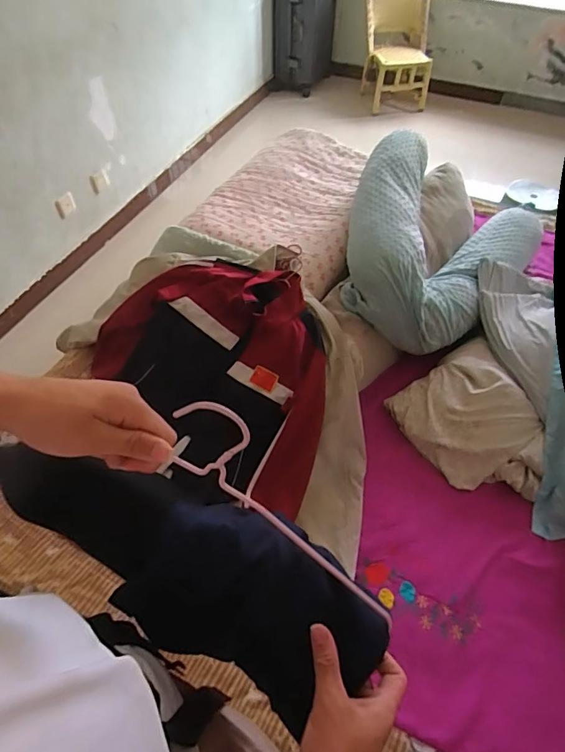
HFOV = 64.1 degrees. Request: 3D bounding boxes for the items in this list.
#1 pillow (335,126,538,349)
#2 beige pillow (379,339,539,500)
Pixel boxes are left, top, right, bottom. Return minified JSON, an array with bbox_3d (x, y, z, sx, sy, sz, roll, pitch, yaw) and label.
[{"bbox_3d":[0.439,-0.411,1.316,0.546,0.270,0.708,26,57,18],"label":"pillow"},{"bbox_3d":[0.476,0.107,1.124,0.311,0.116,0.395,-19,56,-14],"label":"beige pillow"}]

